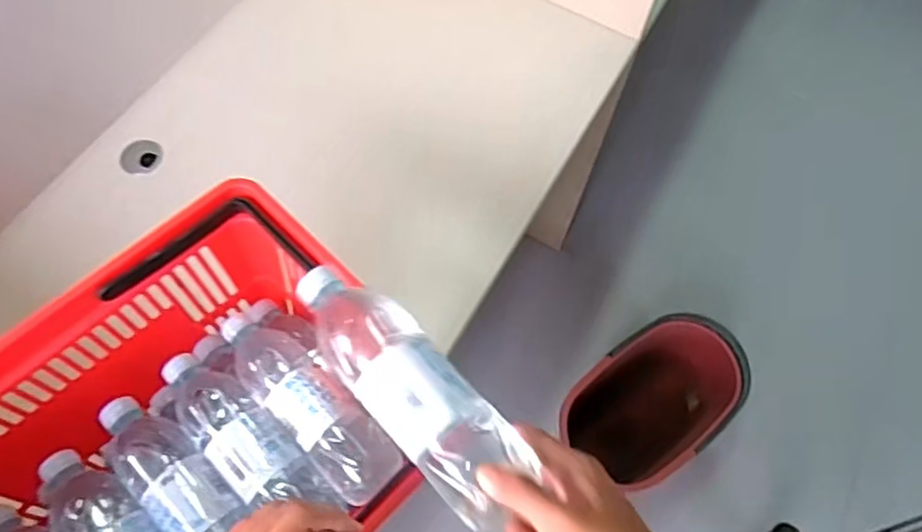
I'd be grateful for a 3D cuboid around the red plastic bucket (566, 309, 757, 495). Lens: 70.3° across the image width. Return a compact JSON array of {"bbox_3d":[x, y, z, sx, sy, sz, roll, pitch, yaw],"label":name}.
[{"bbox_3d":[0.423,0.305,1.465,0.401,0.207,0.264,-38,71,-18],"label":"red plastic bucket"}]

